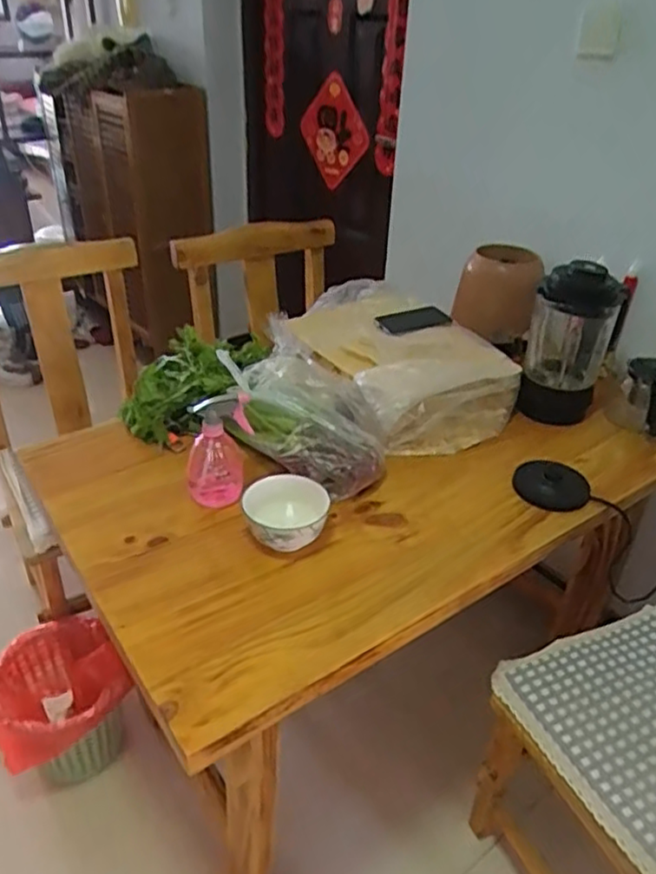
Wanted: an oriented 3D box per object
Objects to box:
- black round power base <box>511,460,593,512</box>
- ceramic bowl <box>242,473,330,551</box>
[{"bbox_3d":[0.380,0.079,1.129,0.122,0.030,0.111,1,34,-1],"label":"black round power base"},{"bbox_3d":[-0.061,0.117,0.976,0.115,0.083,0.116,1,34,-1],"label":"ceramic bowl"}]

